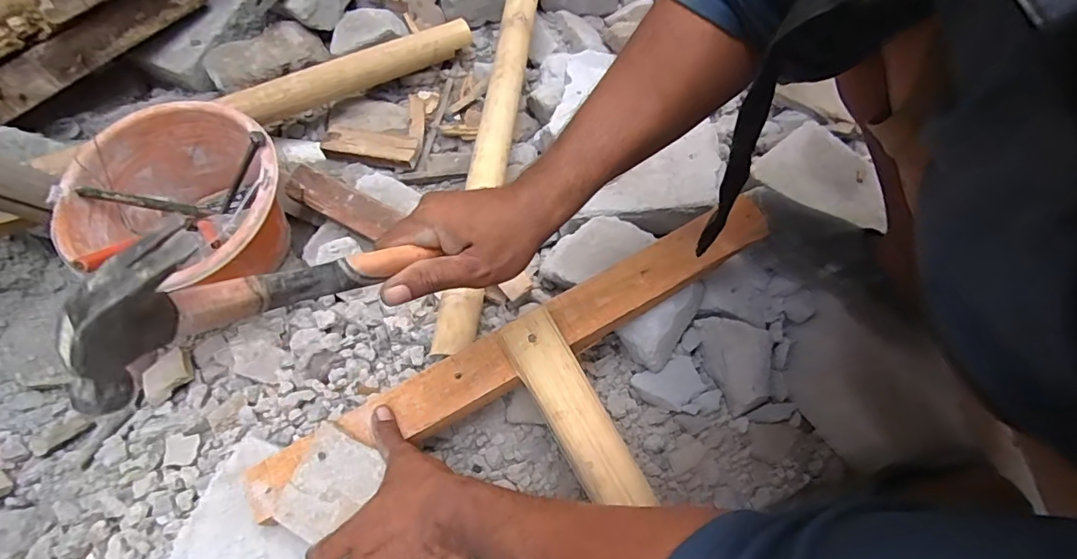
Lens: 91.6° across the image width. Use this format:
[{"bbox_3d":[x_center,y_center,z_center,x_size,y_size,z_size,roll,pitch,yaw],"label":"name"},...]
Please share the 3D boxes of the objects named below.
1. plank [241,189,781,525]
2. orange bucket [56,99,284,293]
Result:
[{"bbox_3d":[-0.018,0.068,0.558,0.608,0.025,0.063,-27,70,-7],"label":"plank"},{"bbox_3d":[-0.440,-0.090,0.681,0.238,0.142,0.233,0,68,1],"label":"orange bucket"}]

